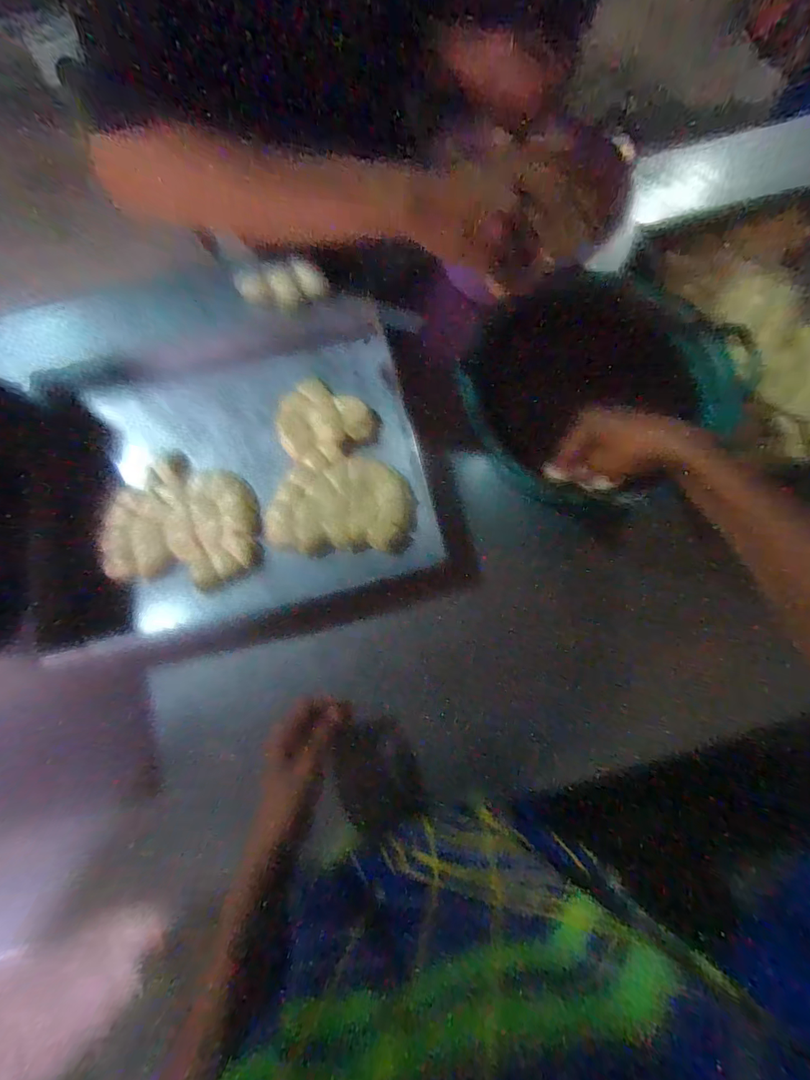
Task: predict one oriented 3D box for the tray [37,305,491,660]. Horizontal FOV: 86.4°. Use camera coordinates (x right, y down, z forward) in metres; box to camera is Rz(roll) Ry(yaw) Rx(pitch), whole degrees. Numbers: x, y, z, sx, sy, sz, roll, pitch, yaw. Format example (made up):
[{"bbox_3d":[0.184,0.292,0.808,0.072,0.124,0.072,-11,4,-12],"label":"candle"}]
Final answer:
[{"bbox_3d":[-0.205,-0.110,0.616,0.523,0.022,0.476,-11,78,-1],"label":"tray"}]

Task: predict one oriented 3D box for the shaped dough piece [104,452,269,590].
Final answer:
[{"bbox_3d":[-0.312,-0.027,0.615,0.228,0.023,0.177,7,78,2],"label":"shaped dough piece"}]

